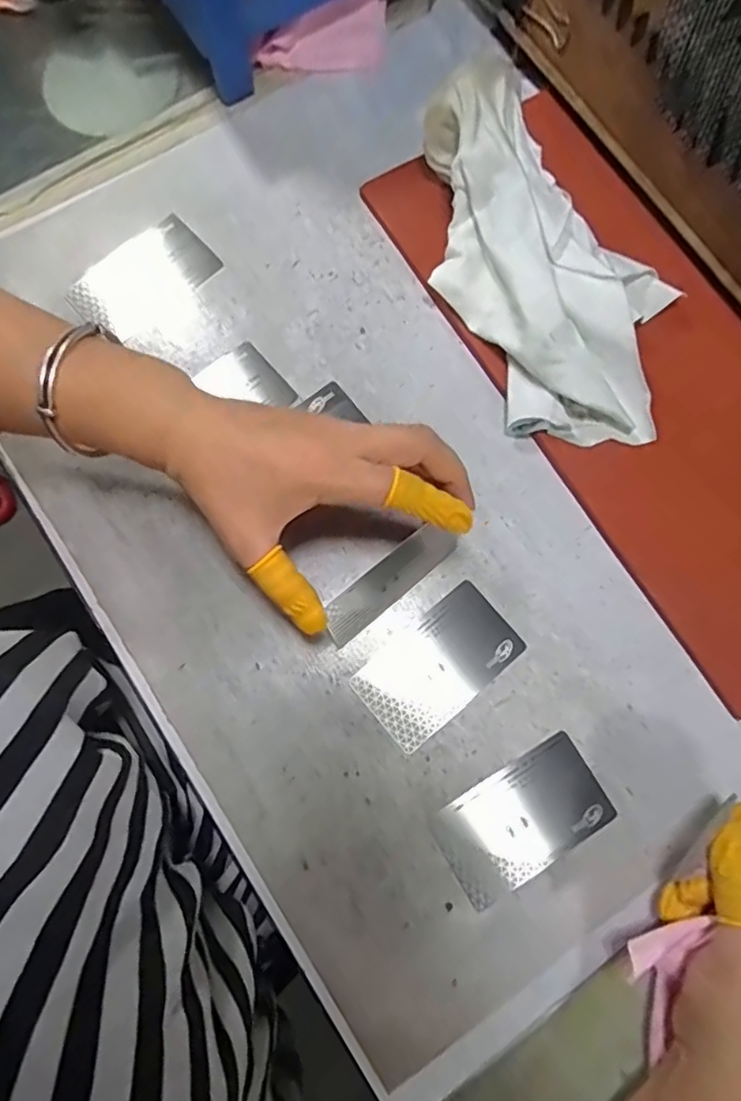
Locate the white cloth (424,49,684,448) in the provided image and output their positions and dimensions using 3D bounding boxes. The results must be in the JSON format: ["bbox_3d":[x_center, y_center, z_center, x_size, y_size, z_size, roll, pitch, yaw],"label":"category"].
[{"bbox_3d":[0.104,-0.164,0.338,0.121,0.064,0.220,-28,80,-7],"label":"white cloth"}]

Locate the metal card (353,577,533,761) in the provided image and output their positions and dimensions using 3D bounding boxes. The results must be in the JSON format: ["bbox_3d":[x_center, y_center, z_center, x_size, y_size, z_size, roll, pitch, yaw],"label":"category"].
[{"bbox_3d":[0.037,0.062,0.316,0.087,0.004,0.050,-40,81,-9],"label":"metal card"}]

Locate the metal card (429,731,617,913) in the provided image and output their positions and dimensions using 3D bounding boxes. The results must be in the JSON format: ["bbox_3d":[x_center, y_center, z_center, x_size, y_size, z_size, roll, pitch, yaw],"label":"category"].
[{"bbox_3d":[0.078,0.138,0.299,0.086,0.004,0.051,-30,80,-7],"label":"metal card"}]

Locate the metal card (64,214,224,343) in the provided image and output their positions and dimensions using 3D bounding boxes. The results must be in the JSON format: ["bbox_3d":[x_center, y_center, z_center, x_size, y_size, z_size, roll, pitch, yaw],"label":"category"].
[{"bbox_3d":[-0.142,-0.170,0.366,0.087,0.004,0.054,-40,81,-6],"label":"metal card"}]

